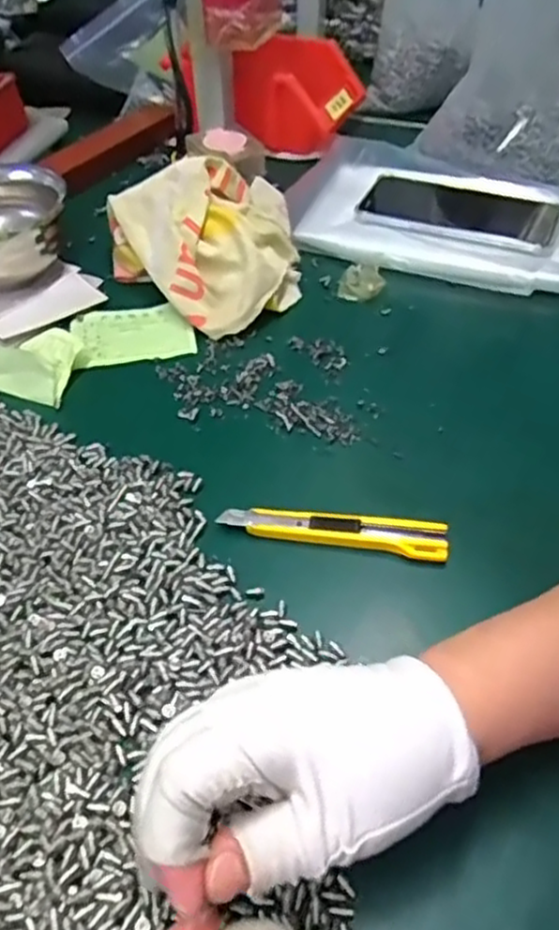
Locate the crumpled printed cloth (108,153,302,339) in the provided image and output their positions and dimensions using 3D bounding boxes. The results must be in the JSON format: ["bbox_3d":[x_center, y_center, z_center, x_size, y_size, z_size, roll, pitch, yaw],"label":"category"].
[{"bbox_3d":[-0.049,-0.179,0.553,0.147,0.084,0.144,-16,49,-14],"label":"crumpled printed cloth"}]

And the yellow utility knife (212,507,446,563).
[{"bbox_3d":[0.031,0.037,0.402,0.127,0.008,0.020,7,48,7],"label":"yellow utility knife"}]

